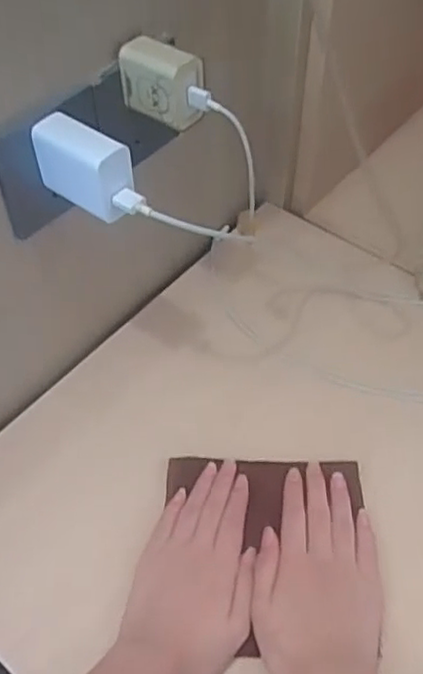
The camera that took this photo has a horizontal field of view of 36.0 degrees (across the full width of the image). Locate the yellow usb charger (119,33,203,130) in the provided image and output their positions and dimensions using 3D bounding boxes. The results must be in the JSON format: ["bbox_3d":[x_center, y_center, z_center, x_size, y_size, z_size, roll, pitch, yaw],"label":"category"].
[{"bbox_3d":[-0.034,-0.180,0.460,0.056,0.046,0.028,29,58,21],"label":"yellow usb charger"}]

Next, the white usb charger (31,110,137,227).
[{"bbox_3d":[-0.084,-0.113,0.435,0.066,0.050,0.029,33,60,24],"label":"white usb charger"}]

